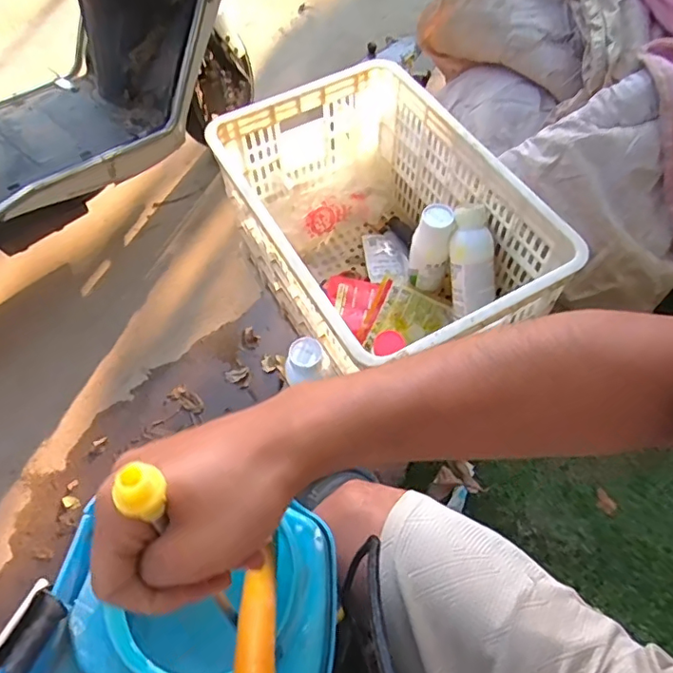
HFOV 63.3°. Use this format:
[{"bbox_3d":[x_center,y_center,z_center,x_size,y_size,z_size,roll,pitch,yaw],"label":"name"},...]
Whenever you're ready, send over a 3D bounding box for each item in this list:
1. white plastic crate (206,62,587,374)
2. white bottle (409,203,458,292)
[{"bbox_3d":[0.064,-0.149,0.906,0.348,0.288,0.519,-25,61,-14],"label":"white plastic crate"},{"bbox_3d":[0.161,-0.149,0.940,0.062,0.161,0.060,4,59,4],"label":"white bottle"}]

